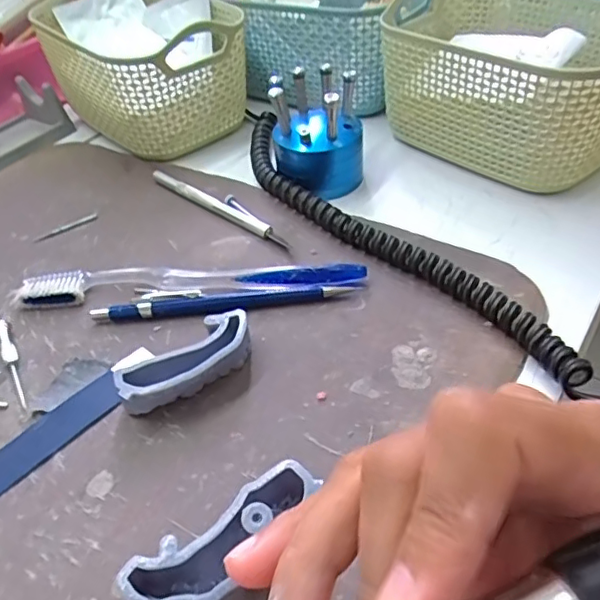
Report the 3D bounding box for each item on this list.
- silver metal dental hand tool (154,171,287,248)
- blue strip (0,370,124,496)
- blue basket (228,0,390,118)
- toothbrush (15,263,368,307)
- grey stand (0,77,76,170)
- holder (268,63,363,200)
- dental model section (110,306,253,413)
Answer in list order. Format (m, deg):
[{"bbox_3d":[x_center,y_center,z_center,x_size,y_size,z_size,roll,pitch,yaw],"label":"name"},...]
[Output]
[{"bbox_3d":[-0.055,-0.061,0.371,0.126,0.007,0.009,30,54,33],"label":"silver metal dental hand tool"},{"bbox_3d":[-0.113,0.060,0.246,0.021,0.004,0.080,29,53,32],"label":"blue strip"},{"bbox_3d":[0.034,-0.225,0.479,0.119,0.074,0.124,17,48,24],"label":"blue basket"},{"bbox_3d":[-0.059,-0.010,0.311,0.186,0.012,0.021,-4,43,3],"label":"toothbrush"},{"bbox_3d":[-0.242,-0.140,0.460,0.072,0.036,0.103,29,53,32],"label":"grey stand"},{"bbox_3d":[0.009,-0.113,0.374,0.063,0.065,0.062,-5,43,1],"label":"holder"},{"bbox_3d":[-0.049,0.031,0.258,0.065,0.020,0.027,-36,50,-28],"label":"dental model section"}]

